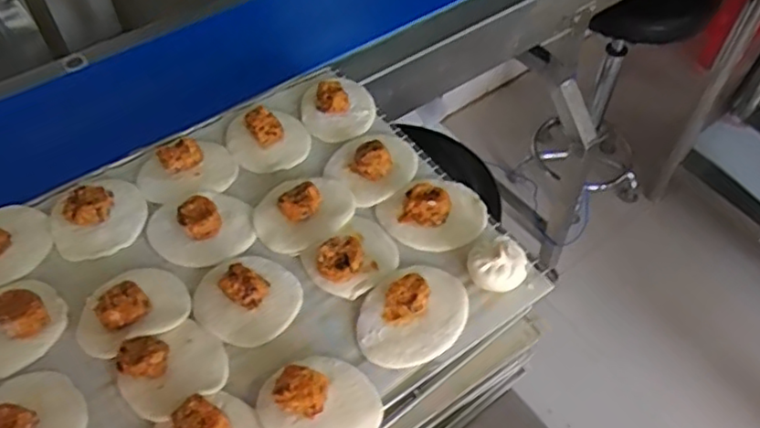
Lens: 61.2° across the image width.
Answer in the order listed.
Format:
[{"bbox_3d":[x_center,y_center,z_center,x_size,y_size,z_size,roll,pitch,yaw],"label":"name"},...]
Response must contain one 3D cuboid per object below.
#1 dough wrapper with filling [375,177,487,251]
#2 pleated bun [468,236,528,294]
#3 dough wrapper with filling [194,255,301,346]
[{"bbox_3d":[0.055,-0.010,0.648,0.099,0.031,0.088,-31,59,-21],"label":"dough wrapper with filling"},{"bbox_3d":[0.111,0.044,0.601,0.052,0.036,0.054,0,53,0],"label":"pleated bun"},{"bbox_3d":[-0.124,0.068,0.586,0.091,0.032,0.092,0,53,0],"label":"dough wrapper with filling"}]

